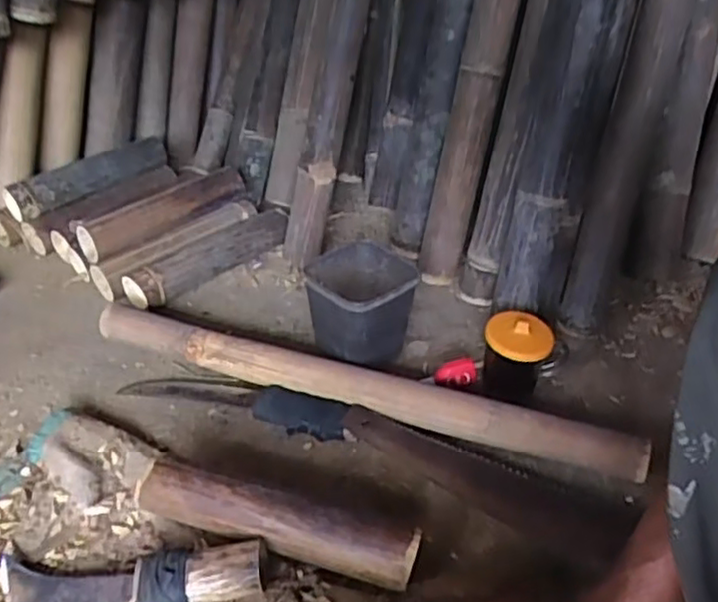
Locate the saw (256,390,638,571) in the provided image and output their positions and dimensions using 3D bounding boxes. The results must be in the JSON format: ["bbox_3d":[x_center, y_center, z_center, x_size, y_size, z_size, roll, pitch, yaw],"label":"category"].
[{"bbox_3d":[0.075,0.167,0.715,0.408,0.027,0.079,15,38,18],"label":"saw"}]

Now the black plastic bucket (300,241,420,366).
[{"bbox_3d":[-0.003,0.019,0.833,0.118,0.130,0.115,-22,42,-30],"label":"black plastic bucket"}]

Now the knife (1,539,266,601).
[{"bbox_3d":[-0.202,0.241,0.584,0.233,0.042,0.053,0,36,-2],"label":"knife"}]

